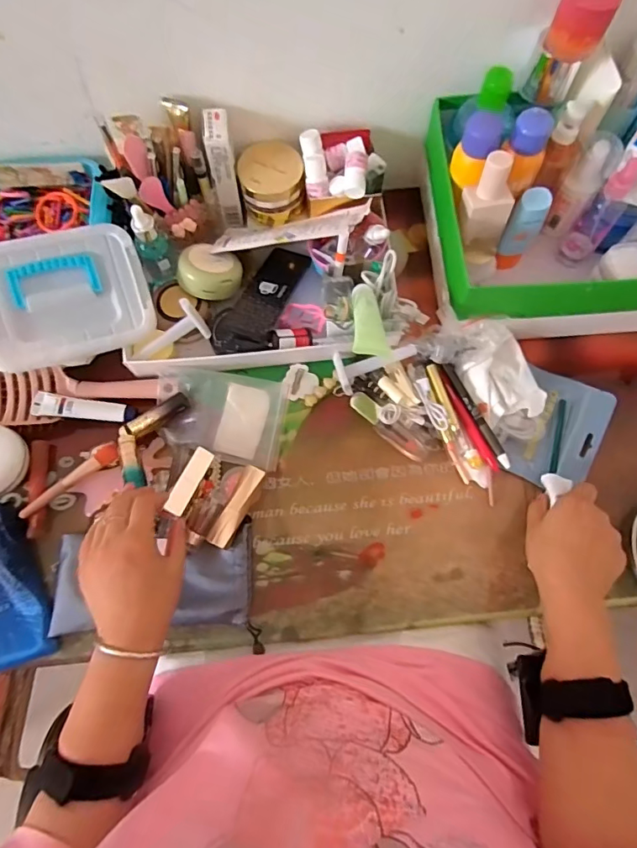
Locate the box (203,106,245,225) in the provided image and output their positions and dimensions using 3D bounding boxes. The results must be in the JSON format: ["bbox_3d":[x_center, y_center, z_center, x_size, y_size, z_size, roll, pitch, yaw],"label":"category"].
[{"bbox_3d":[-0.105,-0.285,0.565,0.029,0.119,0.046,-11,73,-2],"label":"box"}]

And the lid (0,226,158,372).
[{"bbox_3d":[-0.262,-0.129,0.509,0.164,0.014,0.120,-16,96,-13],"label":"lid"}]

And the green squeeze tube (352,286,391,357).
[{"bbox_3d":[0.047,-0.102,0.474,0.031,0.015,0.098,-3,51,1],"label":"green squeeze tube"}]

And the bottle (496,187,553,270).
[{"bbox_3d":[0.220,-0.208,0.549,0.032,0.099,0.036,28,76,9],"label":"bottle"}]

